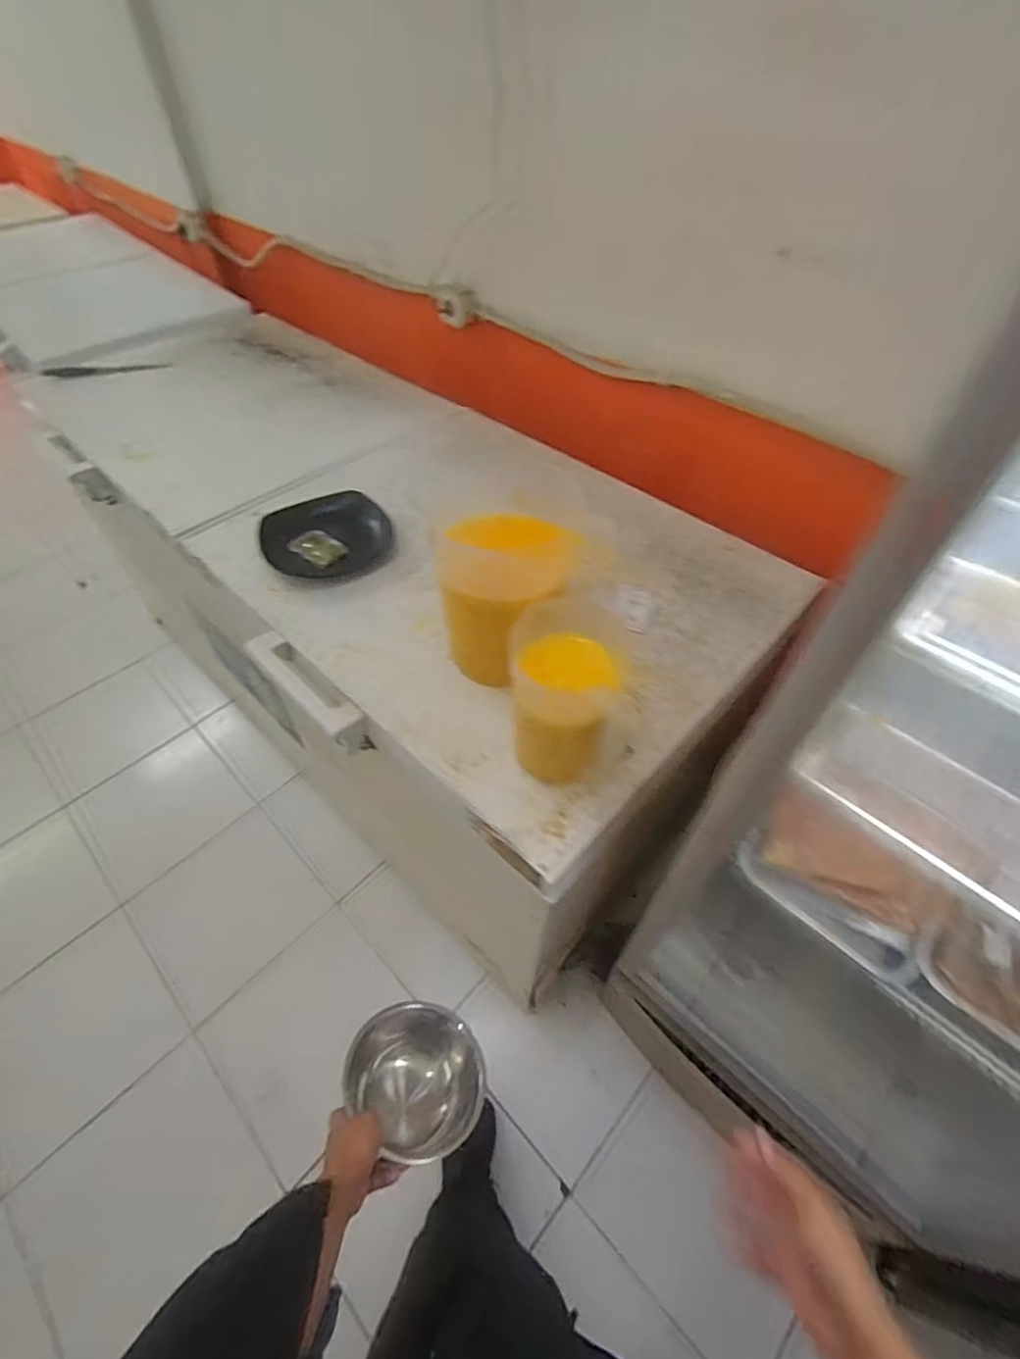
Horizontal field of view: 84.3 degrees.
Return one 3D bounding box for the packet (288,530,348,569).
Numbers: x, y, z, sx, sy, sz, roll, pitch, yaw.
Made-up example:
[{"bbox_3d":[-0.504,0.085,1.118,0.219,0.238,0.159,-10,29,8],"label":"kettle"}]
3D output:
[{"bbox_3d":[-0.373,-0.255,1.103,0.095,0.022,0.071,25,56,19],"label":"packet"}]

